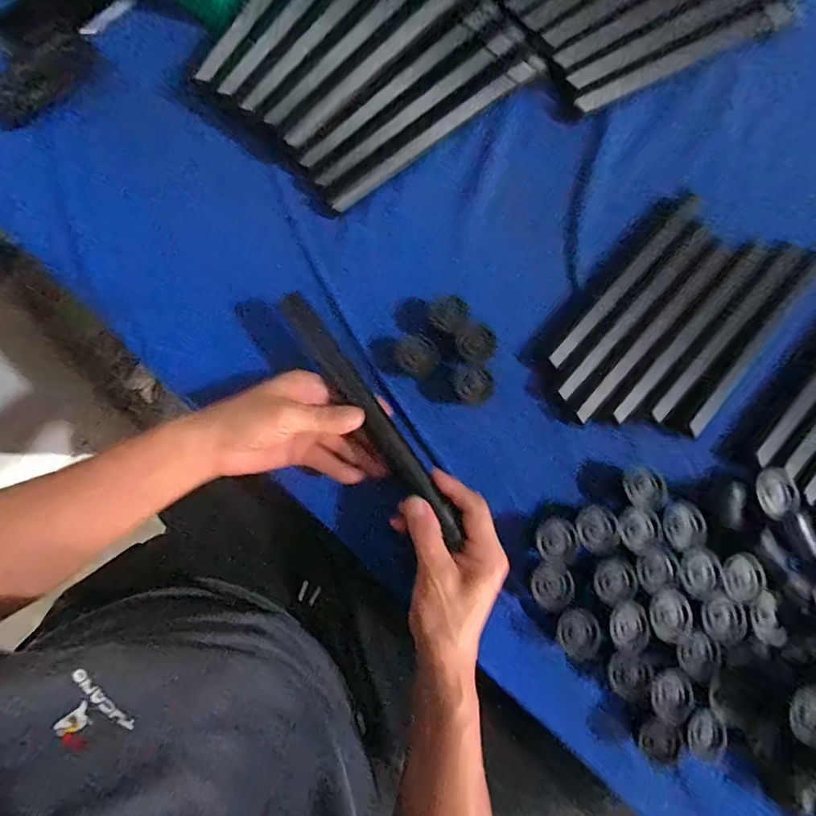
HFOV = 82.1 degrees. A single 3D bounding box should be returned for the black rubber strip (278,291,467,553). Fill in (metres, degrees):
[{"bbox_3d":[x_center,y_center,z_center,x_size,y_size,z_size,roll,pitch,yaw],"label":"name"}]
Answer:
[{"bbox_3d":[-0.030,0.009,0.393,0.025,0.019,0.235,-34,78,-7],"label":"black rubber strip"}]

